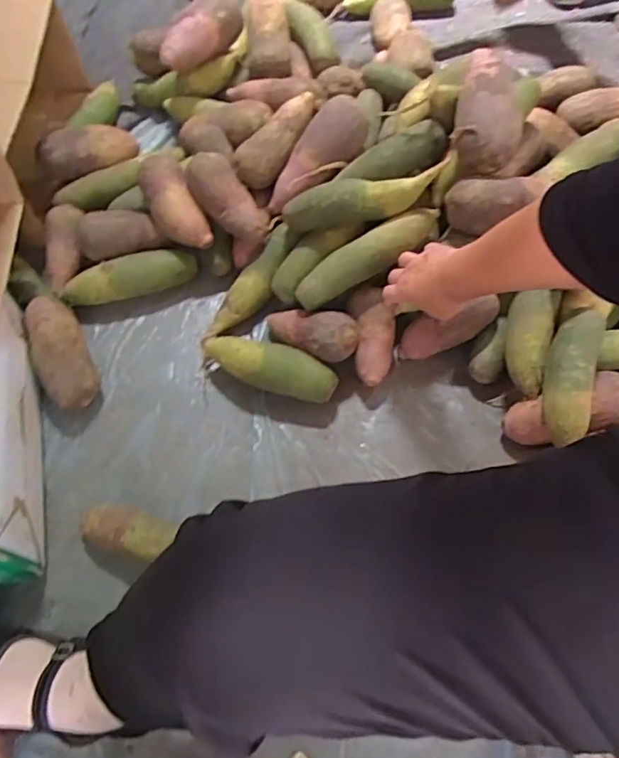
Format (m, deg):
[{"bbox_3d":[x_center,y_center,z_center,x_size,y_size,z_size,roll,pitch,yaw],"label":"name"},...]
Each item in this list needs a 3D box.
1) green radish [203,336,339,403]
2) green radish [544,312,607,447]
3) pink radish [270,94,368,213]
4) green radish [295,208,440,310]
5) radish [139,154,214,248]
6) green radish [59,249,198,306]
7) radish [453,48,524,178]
[{"bbox_3d":[-0.057,-0.016,0.722,0.187,0.064,0.058,15,66,6],"label":"green radish"},{"bbox_3d":[0.305,0.001,0.643,0.050,0.059,0.161,17,66,7],"label":"green radish"},{"bbox_3d":[0.015,-0.307,0.751,0.056,0.061,0.179,42,92,17],"label":"pink radish"},{"bbox_3d":[0.078,-0.160,0.709,0.211,0.050,0.040,-32,69,1],"label":"green radish"},{"bbox_3d":[-0.197,-0.252,0.776,0.066,0.065,0.151,-30,81,-14],"label":"radish"},{"bbox_3d":[-0.264,-0.137,0.785,0.174,0.061,0.067,-14,66,-7],"label":"green radish"},{"bbox_3d":[0.219,-0.332,0.665,0.078,0.056,0.149,4,83,1],"label":"radish"}]

